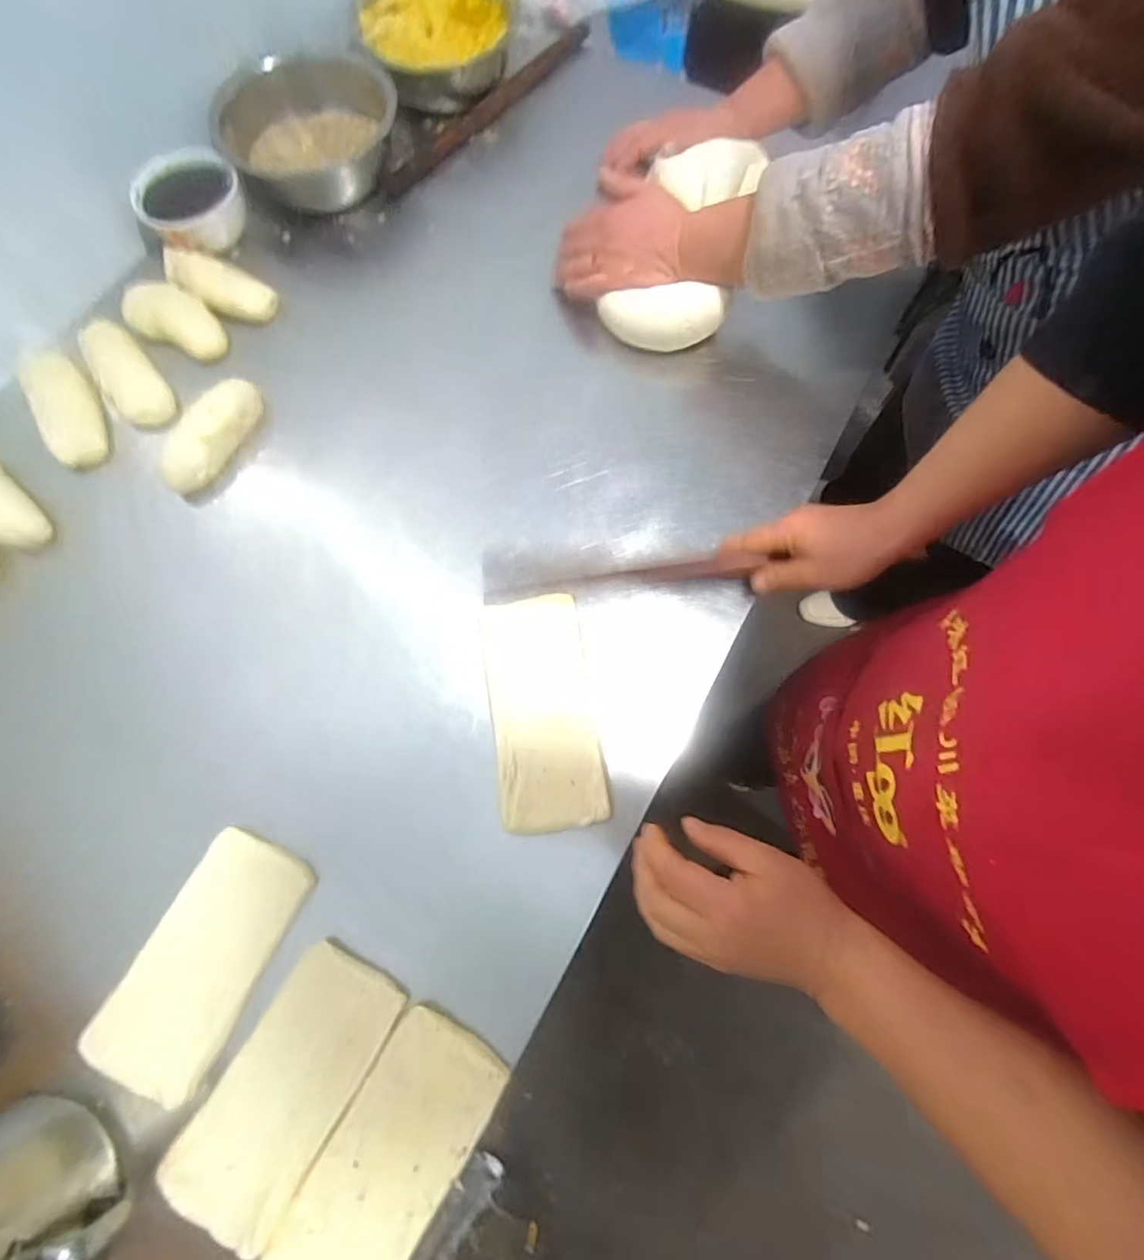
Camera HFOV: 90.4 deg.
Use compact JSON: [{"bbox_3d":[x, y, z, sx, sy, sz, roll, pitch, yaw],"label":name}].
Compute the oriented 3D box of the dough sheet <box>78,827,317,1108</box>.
[{"bbox_3d":[-0.283,0.251,0.439,0.097,0.014,0.176,25,75,8],"label":"dough sheet"}]

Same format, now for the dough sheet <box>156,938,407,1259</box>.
[{"bbox_3d":[-0.204,0.328,0.406,0.086,0.013,0.180,33,76,10],"label":"dough sheet"}]

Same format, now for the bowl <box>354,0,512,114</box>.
[{"bbox_3d":[-0.166,-0.733,0.712,0.180,0.086,0.186,0,73,1],"label":"bowl"}]

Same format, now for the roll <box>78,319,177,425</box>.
[{"bbox_3d":[-0.470,-0.270,0.597,0.052,0.028,0.147,-37,76,-10],"label":"roll"}]

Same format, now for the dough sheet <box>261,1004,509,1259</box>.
[{"bbox_3d":[-0.127,0.373,0.397,0.087,0.010,0.179,31,76,9],"label":"dough sheet"}]

